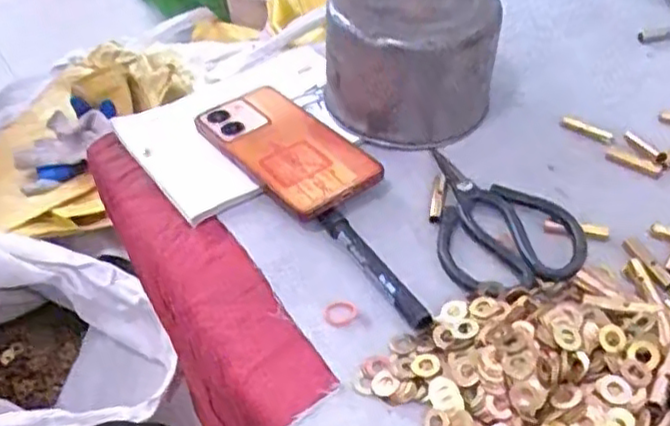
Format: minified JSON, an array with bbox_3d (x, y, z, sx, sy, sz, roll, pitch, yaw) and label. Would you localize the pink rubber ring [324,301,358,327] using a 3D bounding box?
[{"bbox_3d":[0.004,0.066,0.452,0.022,0.004,0.018,-26,63,1],"label":"pink rubber ring"}]

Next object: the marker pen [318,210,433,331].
[{"bbox_3d":[0.025,0.036,0.463,0.016,0.014,0.113,-25,47,-20],"label":"marker pen"}]

